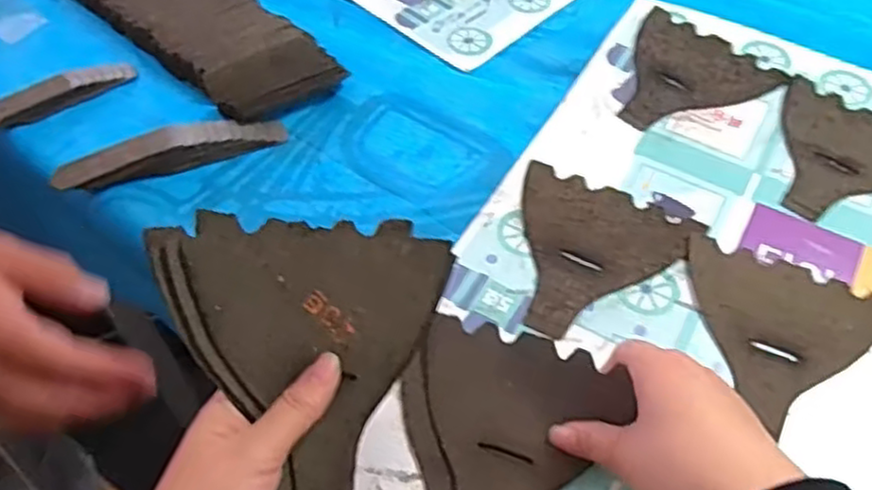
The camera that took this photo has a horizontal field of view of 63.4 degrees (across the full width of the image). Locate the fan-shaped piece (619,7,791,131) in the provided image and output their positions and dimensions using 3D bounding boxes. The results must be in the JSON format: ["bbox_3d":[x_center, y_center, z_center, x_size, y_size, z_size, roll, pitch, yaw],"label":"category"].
[{"bbox_3d":[0.193,-0.130,0.560,0.118,0.004,0.127,38,65,23],"label":"fan-shaped piece"}]

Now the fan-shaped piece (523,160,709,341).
[{"bbox_3d":[0.098,0.005,0.459,0.116,0.004,0.126,22,55,16],"label":"fan-shaped piece"}]

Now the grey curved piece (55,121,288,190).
[{"bbox_3d":[-0.195,-0.071,0.526,0.163,0.026,0.022,-18,55,-14],"label":"grey curved piece"}]

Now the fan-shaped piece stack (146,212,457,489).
[{"bbox_3d":[-0.060,0.055,0.335,0.134,0.014,0.134,2,82,-21],"label":"fan-shaped piece stack"}]

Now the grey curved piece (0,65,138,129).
[{"bbox_3d":[-0.311,-0.119,0.566,0.135,0.017,0.021,-29,58,-21],"label":"grey curved piece"}]

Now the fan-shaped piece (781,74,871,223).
[{"bbox_3d":[0.288,-0.062,0.511,0.117,0.004,0.125,38,64,25],"label":"fan-shaped piece"}]

